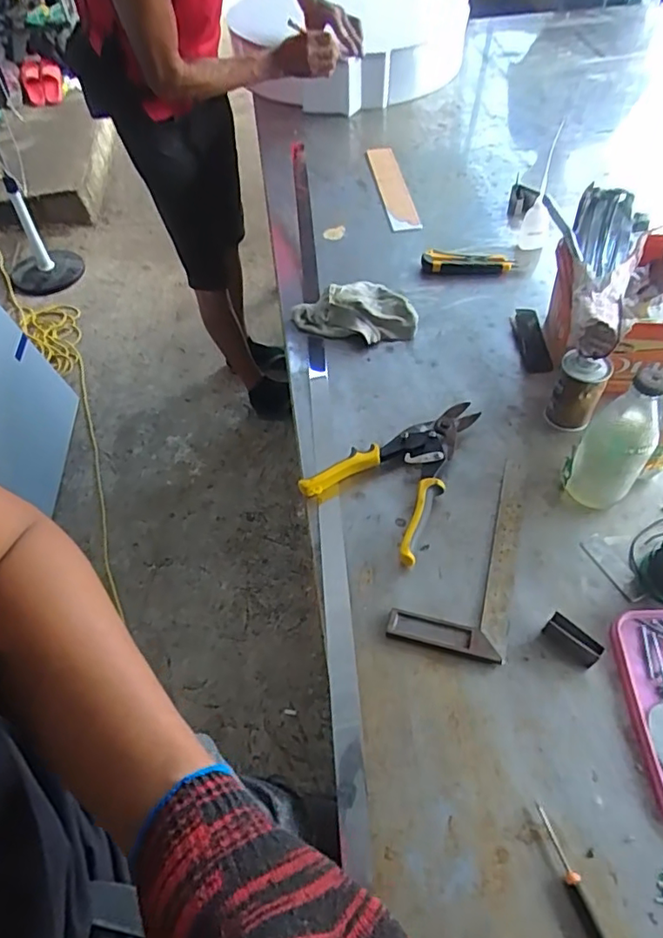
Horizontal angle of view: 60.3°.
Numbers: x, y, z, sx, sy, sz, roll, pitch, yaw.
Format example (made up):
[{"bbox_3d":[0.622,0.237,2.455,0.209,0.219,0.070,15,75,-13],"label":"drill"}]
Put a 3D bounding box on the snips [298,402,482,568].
[{"bbox_3d":[0.094,-0.009,0.676,0.149,0.030,0.221,33,61,25],"label":"snips"}]

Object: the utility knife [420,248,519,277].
[{"bbox_3d":[0.218,-0.327,0.910,0.147,0.026,0.028,1,53,7],"label":"utility knife"}]

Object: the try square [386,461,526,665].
[{"bbox_3d":[0.143,0.082,0.613,0.112,0.011,0.237,12,54,12],"label":"try square"}]

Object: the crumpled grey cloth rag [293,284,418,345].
[{"bbox_3d":[0.039,-0.236,0.844,0.182,0.045,0.107,16,55,14],"label":"crumpled grey cloth rag"}]

